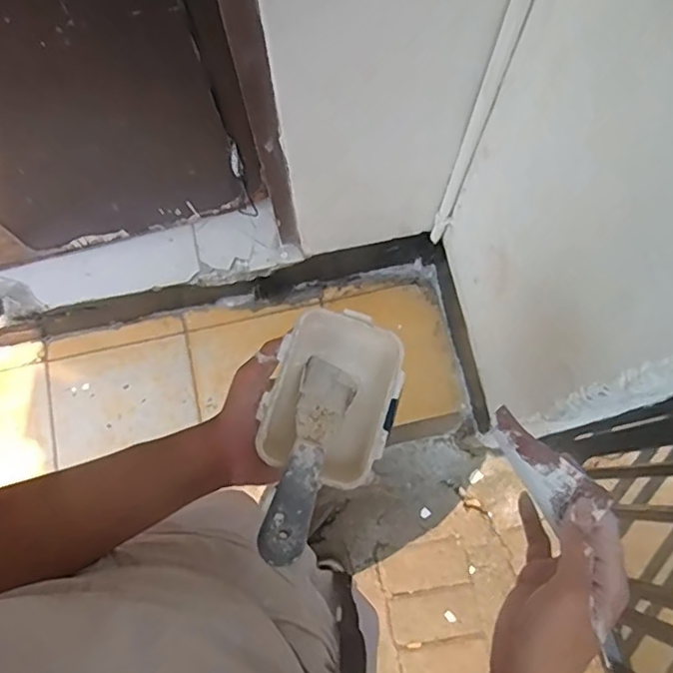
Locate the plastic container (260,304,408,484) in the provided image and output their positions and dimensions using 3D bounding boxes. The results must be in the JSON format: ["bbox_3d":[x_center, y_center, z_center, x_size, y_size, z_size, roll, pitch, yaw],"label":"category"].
[{"bbox_3d":[-0.002,0.050,0.506,0.104,0.046,0.135,20,77,6],"label":"plastic container"}]

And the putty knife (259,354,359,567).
[{"bbox_3d":[-0.020,0.090,0.472,0.044,0.011,0.184,13,45,4],"label":"putty knife"}]

